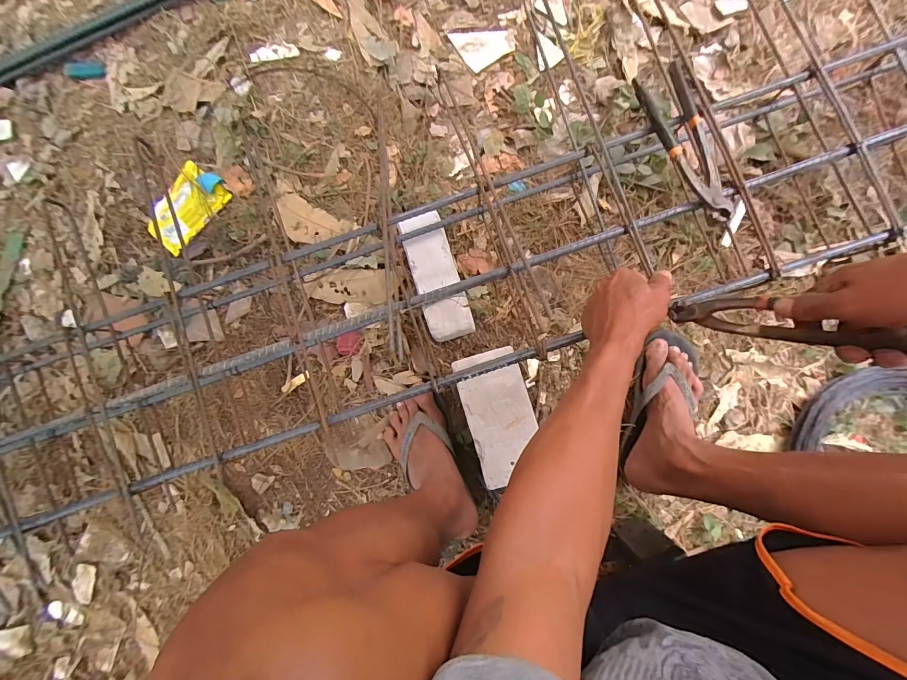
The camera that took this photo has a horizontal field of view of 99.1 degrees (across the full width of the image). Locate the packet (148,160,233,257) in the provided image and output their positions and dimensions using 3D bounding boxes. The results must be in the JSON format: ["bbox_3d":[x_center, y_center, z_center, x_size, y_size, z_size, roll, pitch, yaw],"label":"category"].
[{"bbox_3d":[-0.464,-0.226,0.664,0.086,0.022,0.142,40,90,0],"label":"packet"}]

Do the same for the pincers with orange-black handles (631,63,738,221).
[{"bbox_3d":[0.295,-0.245,0.478,0.060,0.028,0.202,-25,90,-1],"label":"pincers with orange-black handles"}]

